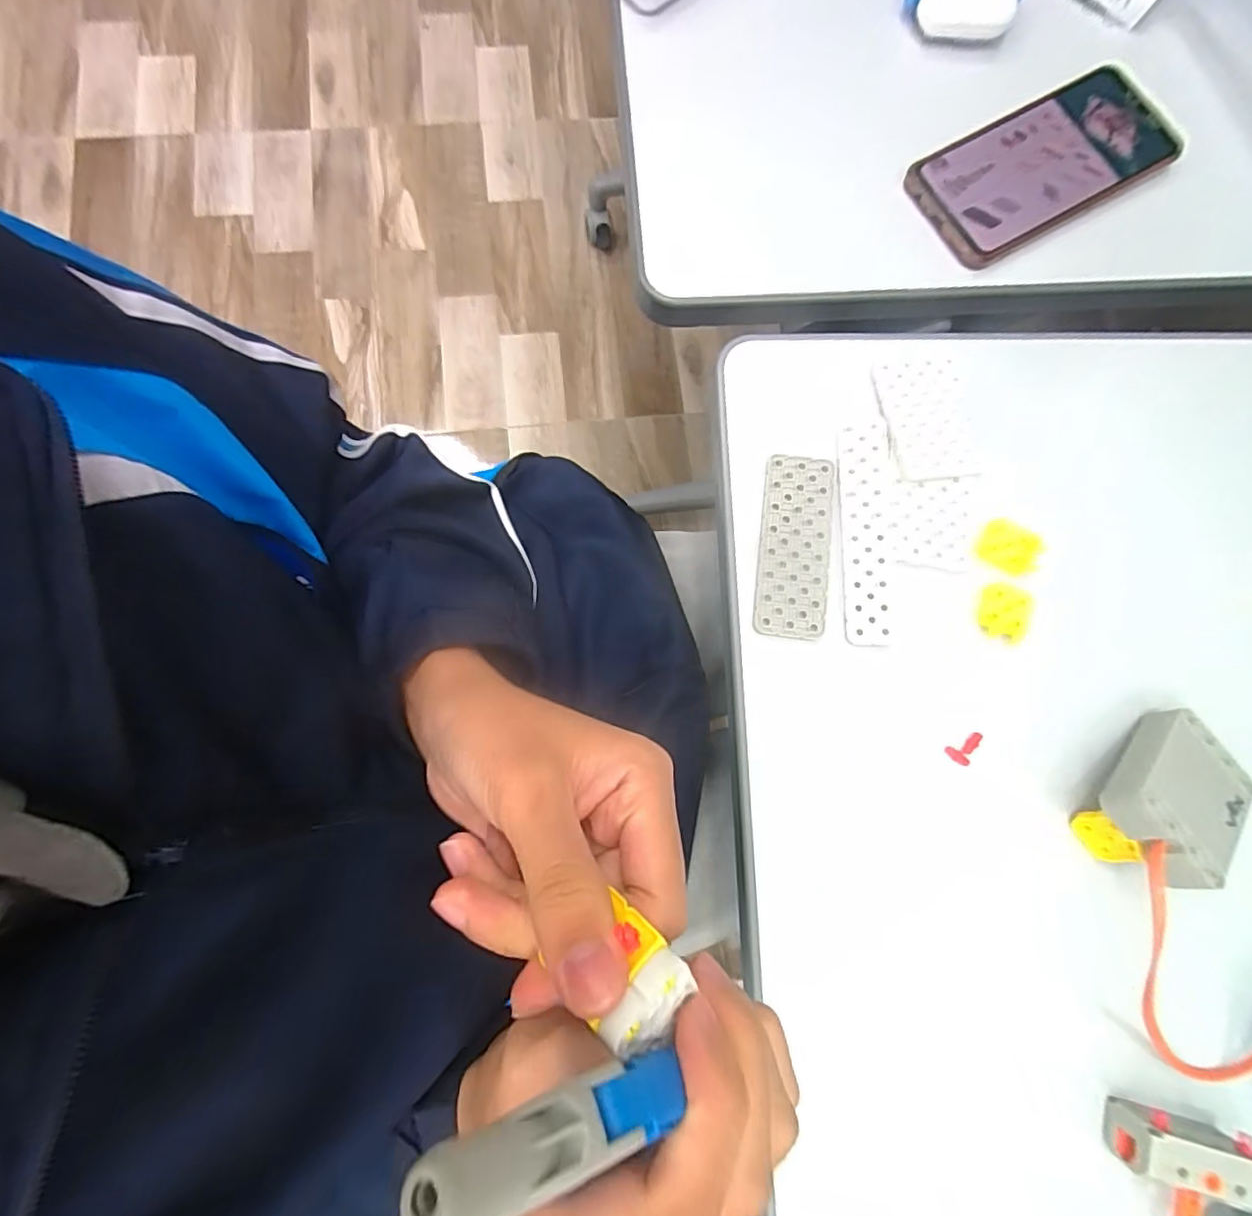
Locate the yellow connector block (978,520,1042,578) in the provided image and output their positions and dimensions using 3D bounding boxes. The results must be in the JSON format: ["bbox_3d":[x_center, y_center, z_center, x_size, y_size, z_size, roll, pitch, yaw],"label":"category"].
[{"bbox_3d":[0.207,-0.032,0.318,0.031,0.004,0.026,26,80,2],"label":"yellow connector block"}]

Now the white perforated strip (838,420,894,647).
[{"bbox_3d":[0.129,-0.041,0.316,0.028,0.004,0.119,2,80,-3],"label":"white perforated strip"}]

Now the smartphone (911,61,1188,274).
[{"bbox_3d":[0.251,-0.267,0.354,0.157,0.010,0.074,-29,83,-8],"label":"smartphone"}]

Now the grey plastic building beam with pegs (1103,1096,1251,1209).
[{"bbox_3d":[0.248,0.241,0.262,0.056,0.027,0.023,16,79,0],"label":"grey plastic building beam with pegs"}]

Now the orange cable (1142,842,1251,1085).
[{"bbox_3d":[0.261,0.167,0.267,0.053,0.030,0.129,-30,94,-6],"label":"orange cable"}]

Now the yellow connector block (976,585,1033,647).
[{"bbox_3d":[0.201,0.002,0.312,0.028,0.004,0.029,19,79,0],"label":"yellow connector block"}]

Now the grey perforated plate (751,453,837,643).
[{"bbox_3d":[0.091,-0.034,0.315,0.038,0.004,0.098,8,80,-2],"label":"grey perforated plate"}]

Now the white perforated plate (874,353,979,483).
[{"bbox_3d":[0.166,-0.105,0.326,0.049,0.006,0.071,-4,80,-4],"label":"white perforated plate"}]

